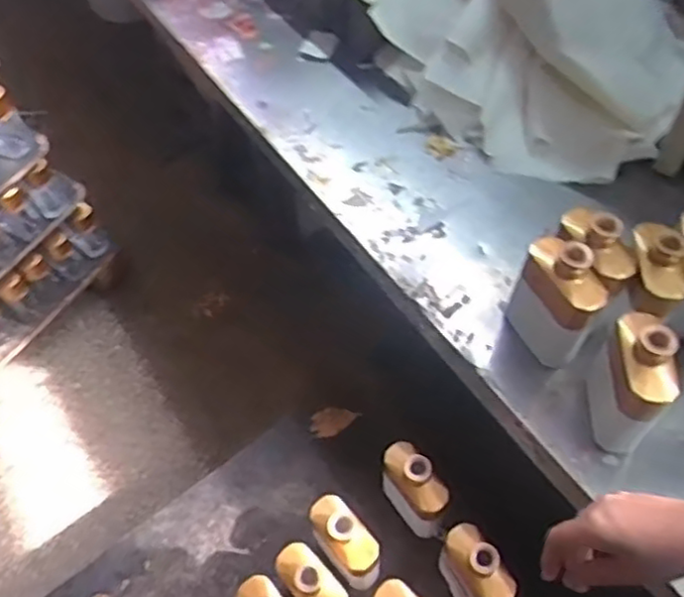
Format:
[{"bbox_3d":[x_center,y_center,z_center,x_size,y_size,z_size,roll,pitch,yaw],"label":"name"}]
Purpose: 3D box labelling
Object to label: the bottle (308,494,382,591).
[{"bbox_3d":[0.010,0.366,1.001,0.064,0.185,0.117,-35,62,-19],"label":"bottle"}]

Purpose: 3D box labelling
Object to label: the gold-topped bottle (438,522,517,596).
[{"bbox_3d":[0.189,0.399,0.963,0.057,0.196,0.127,-26,59,-14],"label":"gold-topped bottle"}]

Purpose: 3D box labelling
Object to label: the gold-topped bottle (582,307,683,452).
[{"bbox_3d":[0.327,0.089,0.771,0.045,0.187,0.115,1,56,4],"label":"gold-topped bottle"}]

